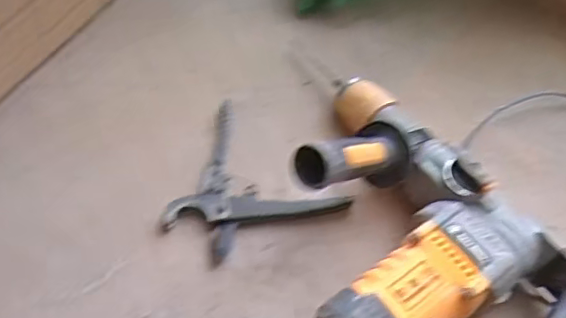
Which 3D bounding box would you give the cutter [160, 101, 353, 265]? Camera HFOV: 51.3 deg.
[{"bbox_3d":[-0.047,0.038,0.619,0.178,0.021,0.150,39,64,16],"label":"cutter"}]

